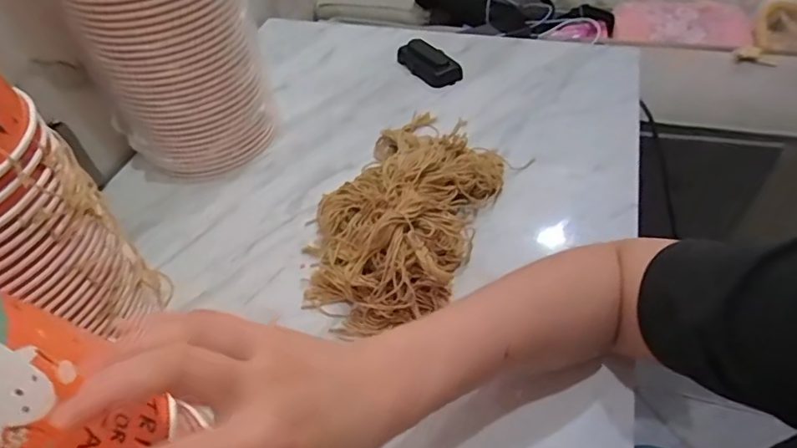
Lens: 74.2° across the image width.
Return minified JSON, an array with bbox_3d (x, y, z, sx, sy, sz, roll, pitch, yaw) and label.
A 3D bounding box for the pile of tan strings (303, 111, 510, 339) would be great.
[{"bbox_3d":[0.009,-0.035,0.540,0.159,0.070,0.314,16,51,19],"label":"pile of tan strings"}]

